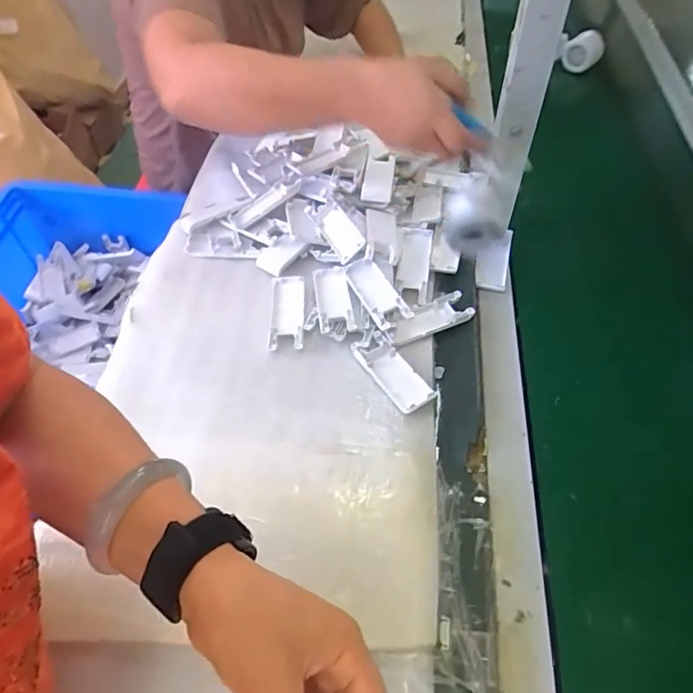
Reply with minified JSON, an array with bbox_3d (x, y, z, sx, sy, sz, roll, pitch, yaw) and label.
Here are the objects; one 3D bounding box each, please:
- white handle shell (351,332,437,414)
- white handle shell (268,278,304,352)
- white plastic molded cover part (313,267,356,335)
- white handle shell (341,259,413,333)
[{"bbox_3d":[0.048,0.025,0.543,0.038,0.013,0.103,-26,56,-19],"label":"white handle shell"},{"bbox_3d":[-0.069,-0.039,0.598,0.040,0.012,0.105,-2,52,-2],"label":"white handle shell"},{"bbox_3d":[-0.016,-0.055,0.597,0.037,0.020,0.101,-7,52,-5],"label":"white plastic molded cover part"},{"bbox_3d":[0.035,-0.059,0.593,0.041,0.023,0.099,-21,55,-16],"label":"white handle shell"}]

